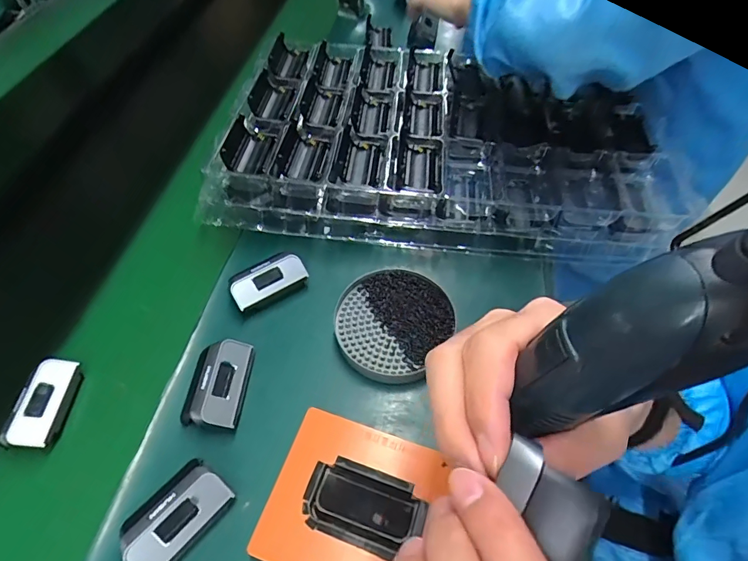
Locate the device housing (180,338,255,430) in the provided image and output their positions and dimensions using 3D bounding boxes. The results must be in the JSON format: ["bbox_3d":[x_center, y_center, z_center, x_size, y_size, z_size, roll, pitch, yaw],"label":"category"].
[{"bbox_3d":[-0.137,0.090,0.374,0.048,0.027,0.077,1,54,3],"label":"device housing"}]

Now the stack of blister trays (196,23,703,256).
[{"bbox_3d":[0.083,-0.194,0.533,0.515,0.068,0.342,4,55,5],"label":"stack of blister trays"}]

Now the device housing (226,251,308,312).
[{"bbox_3d":[-0.108,0.003,0.440,0.074,0.034,0.036,-29,58,-17],"label":"device housing"}]

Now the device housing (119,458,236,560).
[{"bbox_3d":[-0.146,0.171,0.311,0.043,0.021,0.073,34,62,23],"label":"device housing"}]

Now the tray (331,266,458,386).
[{"bbox_3d":[0.015,0.040,0.415,0.106,0.020,0.110,-1,54,1],"label":"tray"}]

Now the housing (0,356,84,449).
[{"bbox_3d":[-0.290,0.107,0.374,0.036,0.022,0.077,-3,54,0],"label":"housing"}]

